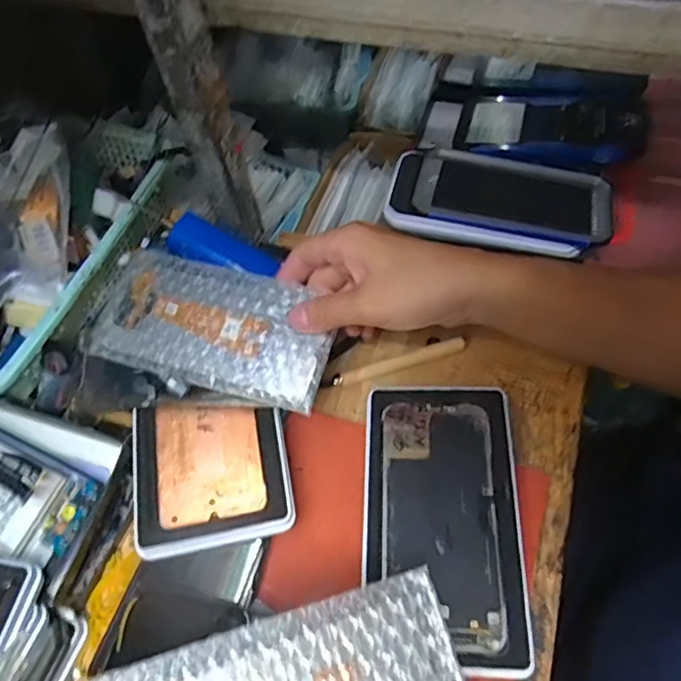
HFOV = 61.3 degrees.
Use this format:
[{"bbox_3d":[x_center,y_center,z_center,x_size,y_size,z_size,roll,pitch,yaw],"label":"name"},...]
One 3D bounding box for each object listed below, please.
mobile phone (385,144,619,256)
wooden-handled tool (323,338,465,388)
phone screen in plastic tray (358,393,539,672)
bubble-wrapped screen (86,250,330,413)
[{"bbox_3d":[0.148,-0.130,0.539,0.198,0.020,0.106,14,61,13],"label":"mobile phone"},{"bbox_3d":[0.043,0.018,0.455,0.116,0.006,0.013,-15,59,-5],"label":"wooden-handled tool"},{"bbox_3d":[0.068,0.115,0.385,0.101,0.019,0.181,2,59,5],"label":"phone screen in plastic tray"},{"bbox_3d":[-0.091,-0.013,0.414,0.175,0.017,0.088,14,61,13],"label":"bubble-wrapped screen"}]

